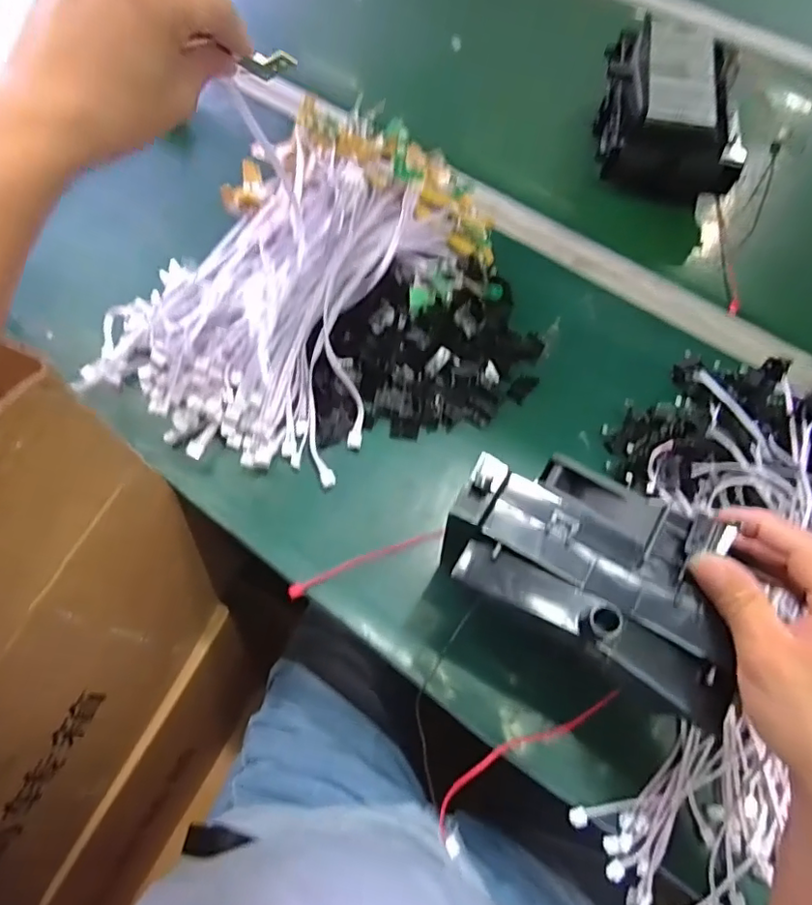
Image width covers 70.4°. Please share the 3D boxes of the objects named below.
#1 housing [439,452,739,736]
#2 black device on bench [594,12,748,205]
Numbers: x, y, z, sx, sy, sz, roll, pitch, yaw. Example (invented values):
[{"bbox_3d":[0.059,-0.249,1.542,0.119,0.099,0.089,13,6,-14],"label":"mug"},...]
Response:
[{"bbox_3d":[0.105,0.060,0.313,0.163,0.040,0.087,28,68,12],"label":"housing"},{"bbox_3d":[0.278,-0.353,0.606,0.135,0.091,0.191,8,65,3],"label":"black device on bench"}]

